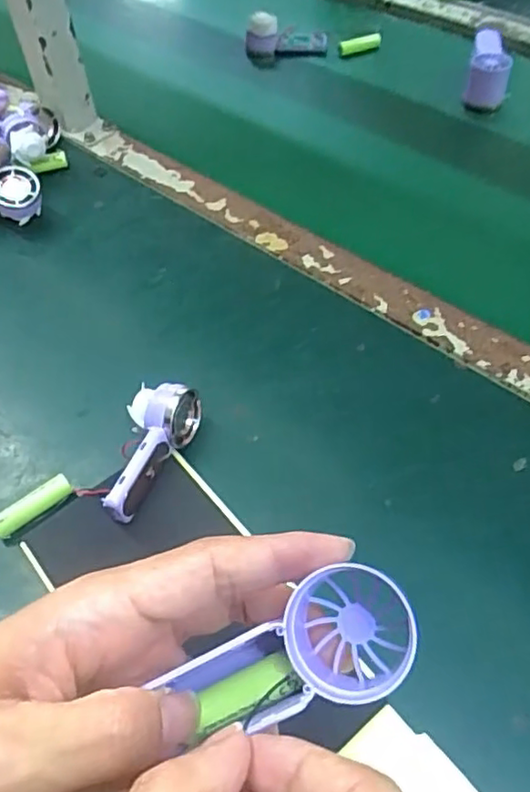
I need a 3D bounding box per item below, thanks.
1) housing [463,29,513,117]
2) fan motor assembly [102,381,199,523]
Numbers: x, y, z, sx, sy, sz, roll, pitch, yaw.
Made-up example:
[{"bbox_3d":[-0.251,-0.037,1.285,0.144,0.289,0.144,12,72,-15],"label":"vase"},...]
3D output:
[{"bbox_3d":[0.230,-0.341,0.647,0.038,0.042,0.099,11,55,10],"label":"housing"},{"bbox_3d":[-0.076,0.034,0.392,0.037,0.034,0.093,19,57,16],"label":"fan motor assembly"}]

